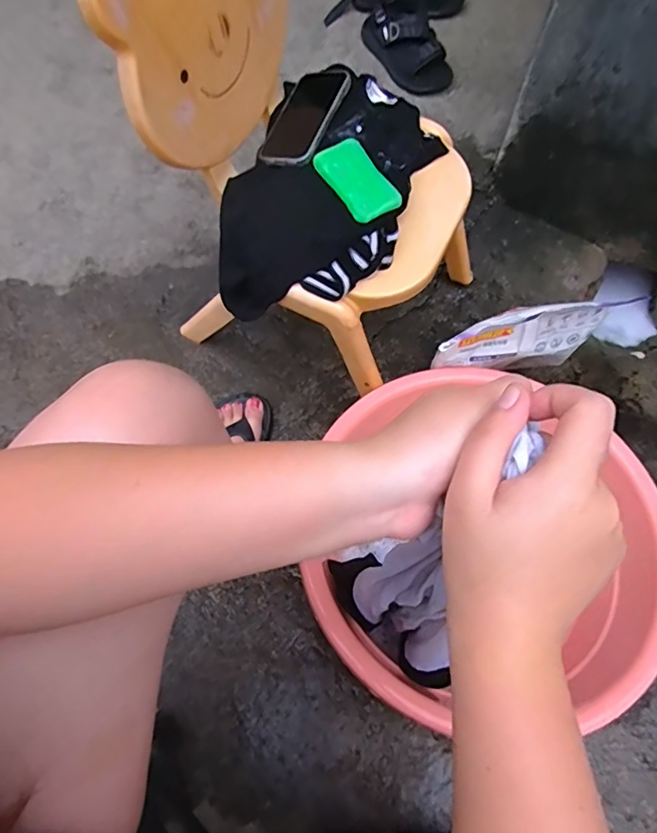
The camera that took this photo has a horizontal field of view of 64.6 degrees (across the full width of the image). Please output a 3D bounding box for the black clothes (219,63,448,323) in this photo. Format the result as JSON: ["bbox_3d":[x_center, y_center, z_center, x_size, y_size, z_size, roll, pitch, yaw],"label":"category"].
[{"bbox_3d":[-0.004,-0.274,0.652,0.216,0.126,0.316,22,65,9],"label":"black clothes"}]

